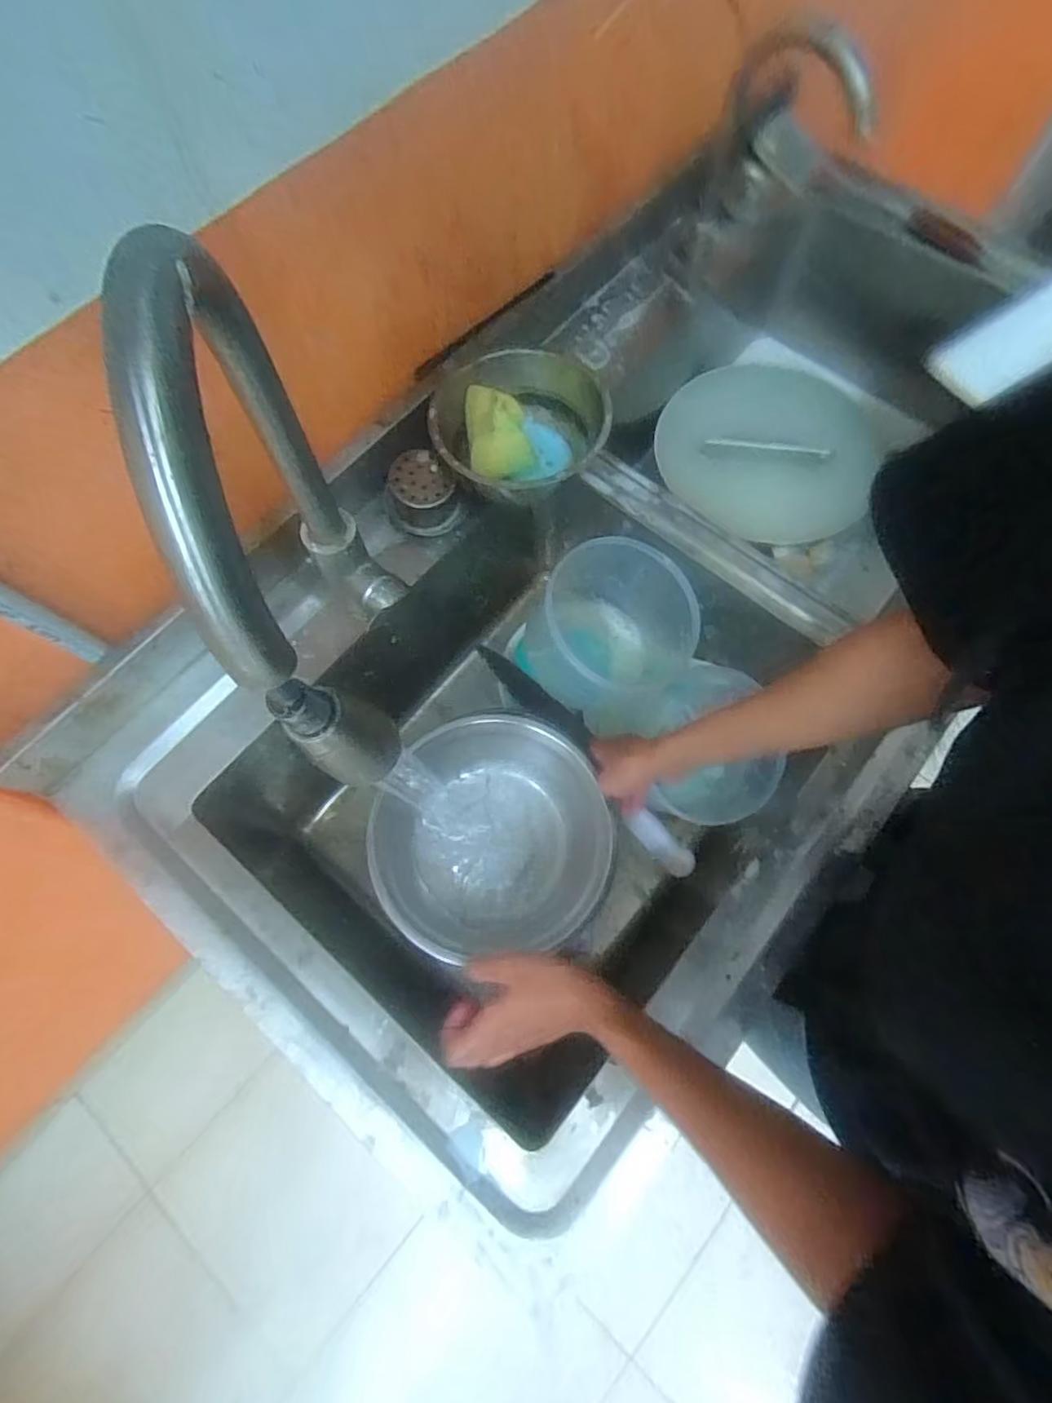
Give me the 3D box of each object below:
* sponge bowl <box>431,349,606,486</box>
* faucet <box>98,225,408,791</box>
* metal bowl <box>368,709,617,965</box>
[{"bbox_3d":[-0.008,-0.266,0.619,0.162,0.074,0.158,0,72,0],"label":"sponge bowl"},{"bbox_3d":[-0.122,-0.090,0.361,0.056,0.335,0.245,-16,72,-5],"label":"faucet"},{"bbox_3d":[-0.037,0.134,0.611,0.237,0.078,0.222,0,72,0],"label":"metal bowl"}]

